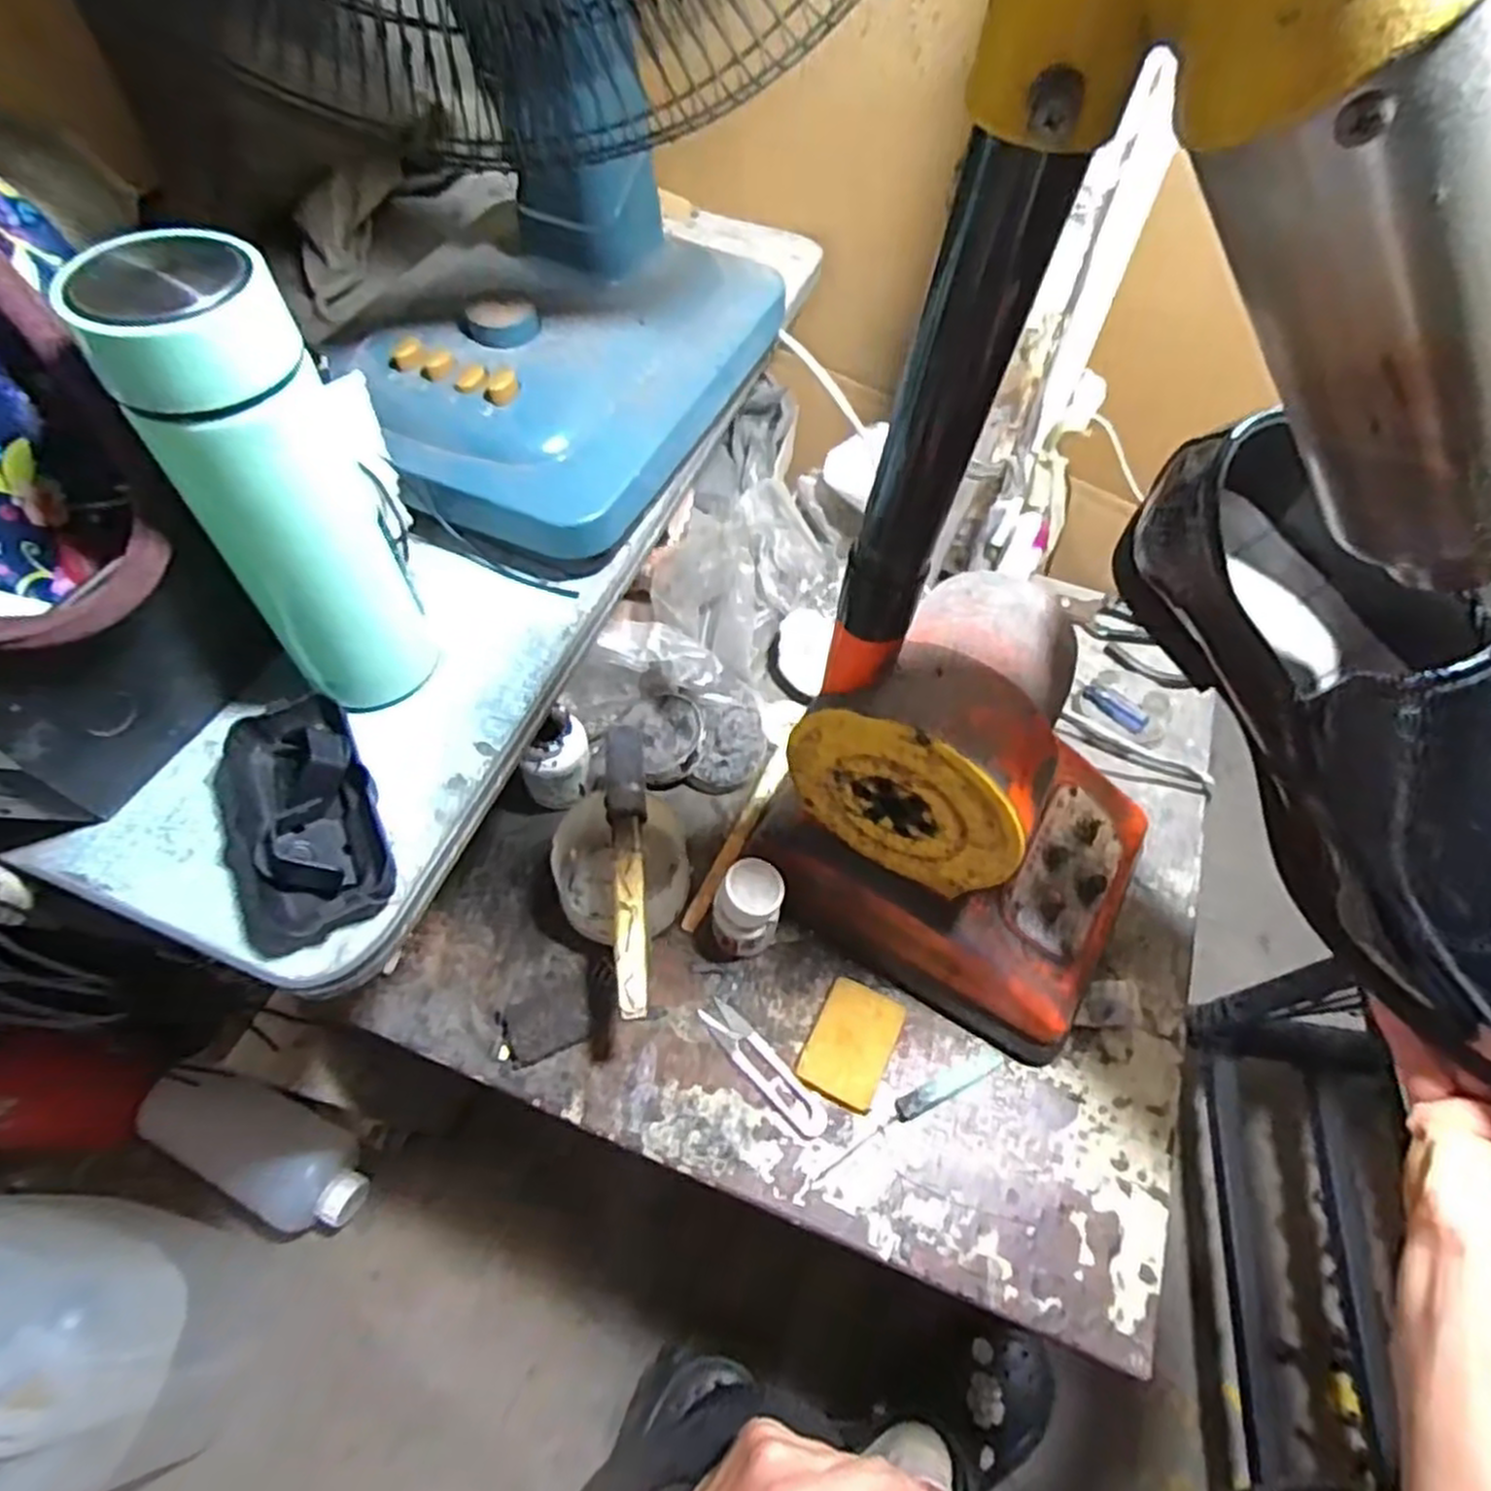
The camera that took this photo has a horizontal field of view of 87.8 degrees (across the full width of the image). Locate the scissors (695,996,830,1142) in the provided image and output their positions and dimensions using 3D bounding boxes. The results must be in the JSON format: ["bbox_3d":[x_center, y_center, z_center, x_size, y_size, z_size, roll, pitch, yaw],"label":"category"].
[{"bbox_3d":[0.011,0.202,0.489,0.022,0.005,0.100,-40,69,-22],"label":"scissors"}]

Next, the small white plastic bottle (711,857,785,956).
[{"bbox_3d":[0.002,0.105,0.497,0.039,0.078,0.038,18,61,8],"label":"small white plastic bottle"}]

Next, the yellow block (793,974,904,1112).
[{"bbox_3d":[0.068,0.189,0.494,0.051,0.005,0.071,24,62,11],"label":"yellow block"}]

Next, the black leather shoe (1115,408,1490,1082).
[{"bbox_3d":[0.252,-0.001,0.309,0.082,0.098,0.257,-25,81,-16],"label":"black leather shoe"}]

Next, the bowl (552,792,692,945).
[{"bbox_3d":[-0.084,0.079,0.520,0.086,0.069,0.093,1,60,-2],"label":"bowl"}]

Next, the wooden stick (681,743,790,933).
[{"bbox_3d":[-0.003,0.064,0.563,0.016,0.014,0.153,25,62,11],"label":"wooden stick"}]

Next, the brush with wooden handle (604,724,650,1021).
[{"bbox_3d":[-0.073,0.070,0.480,0.025,0.012,0.188,-4,60,-5],"label":"brush with wooden handle"}]

